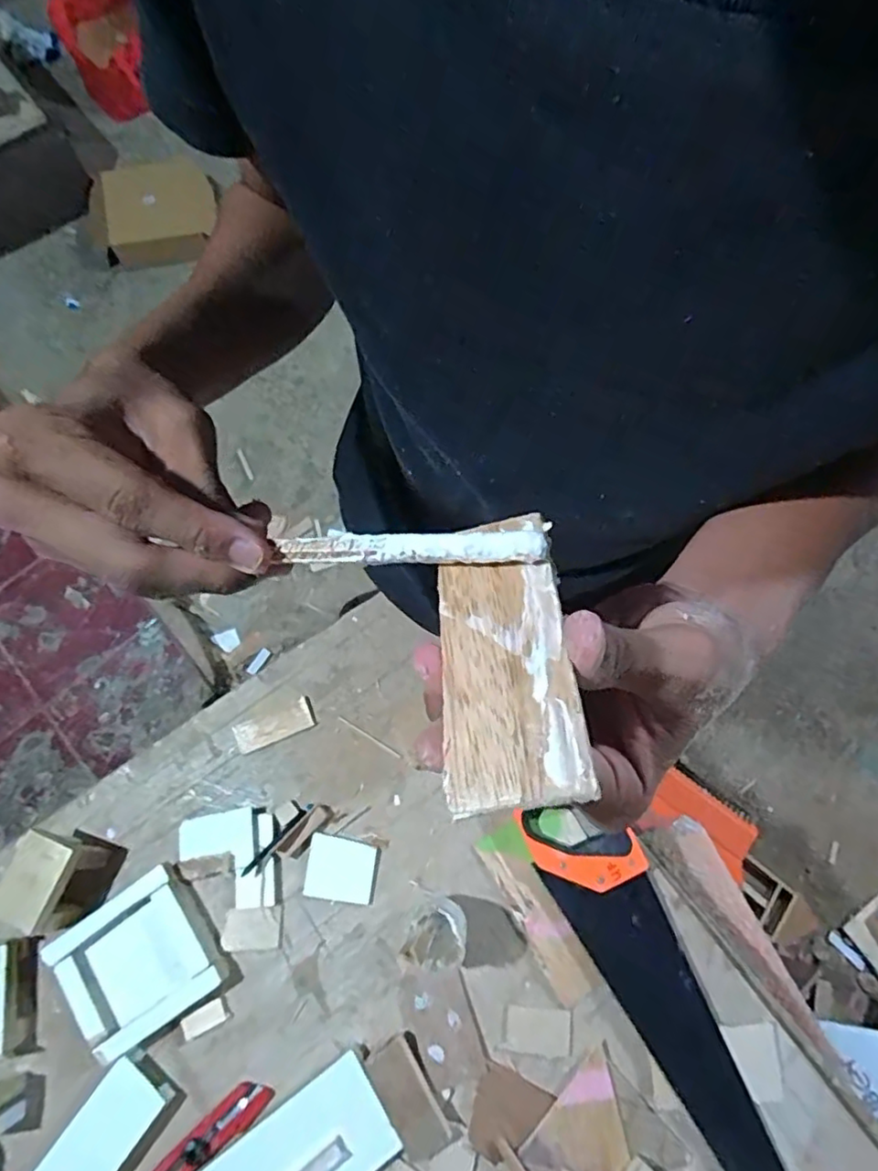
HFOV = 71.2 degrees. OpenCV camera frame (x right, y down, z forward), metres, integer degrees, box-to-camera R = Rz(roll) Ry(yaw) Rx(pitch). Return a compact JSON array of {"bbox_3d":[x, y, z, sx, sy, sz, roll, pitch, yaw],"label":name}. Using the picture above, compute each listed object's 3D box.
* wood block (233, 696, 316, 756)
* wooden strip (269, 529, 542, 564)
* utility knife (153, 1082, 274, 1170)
[{"bbox_3d":[-0.202,0.170,0.751,0.095,0.004,0.039,-21,71,-9],"label":"wood block"},{"bbox_3d":[-0.012,-0.012,0.201,0.093,0.006,0.009,0,68,19],"label":"wooden strip"},{"bbox_3d":[-0.242,0.561,0.608,0.162,0.018,0.033,-37,75,-14],"label":"utility knife"}]

